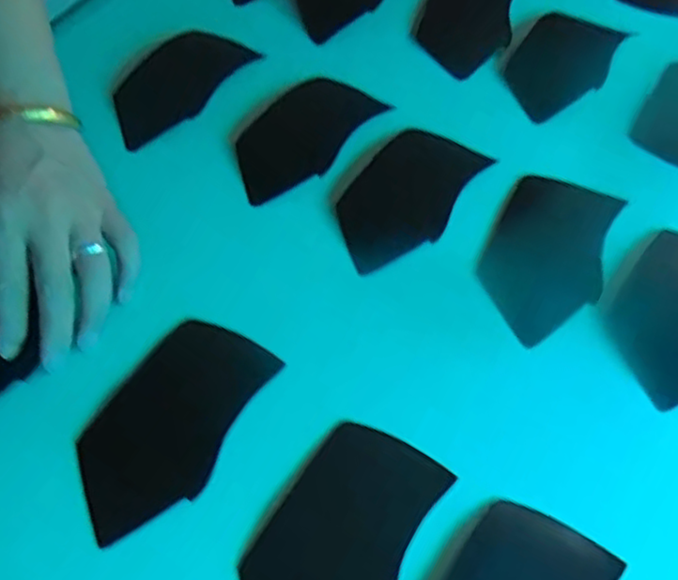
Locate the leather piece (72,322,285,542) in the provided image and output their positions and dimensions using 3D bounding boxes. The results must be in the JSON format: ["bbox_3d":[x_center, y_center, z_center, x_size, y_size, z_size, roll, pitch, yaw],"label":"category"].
[{"bbox_3d":[-0.097,0.075,0.397,0.072,0.004,0.129,25,62,14],"label":"leather piece"}]

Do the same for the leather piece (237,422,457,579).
[{"bbox_3d":[-0.001,0.130,0.361,0.073,0.006,0.128,30,64,16],"label":"leather piece"}]

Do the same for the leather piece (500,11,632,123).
[{"bbox_3d":[0.175,-0.179,0.552,0.076,0.012,0.123,20,60,28],"label":"leather piece"}]

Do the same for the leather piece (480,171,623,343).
[{"bbox_3d":[0.136,-0.023,0.465,0.074,0.005,0.131,17,57,19],"label":"leather piece"}]

